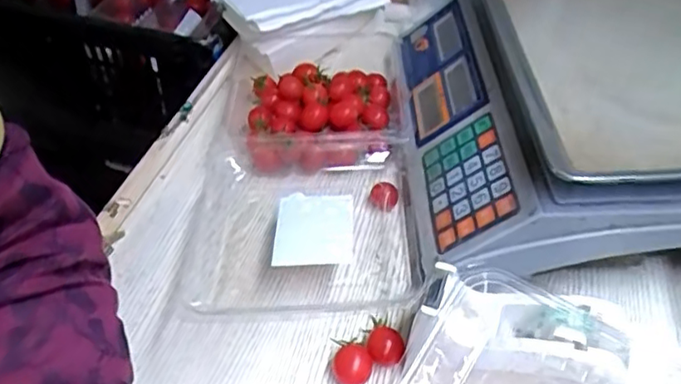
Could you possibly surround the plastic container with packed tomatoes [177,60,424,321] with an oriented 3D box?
[{"bbox_3d":[-0.035,-0.024,0.540,0.191,0.058,0.347,-3,45,2],"label":"plastic container with packed tomatoes"}]

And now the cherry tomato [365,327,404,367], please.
[{"bbox_3d":[0.031,0.110,0.418,0.025,0.019,0.024,0,45,5],"label":"cherry tomato"}]

